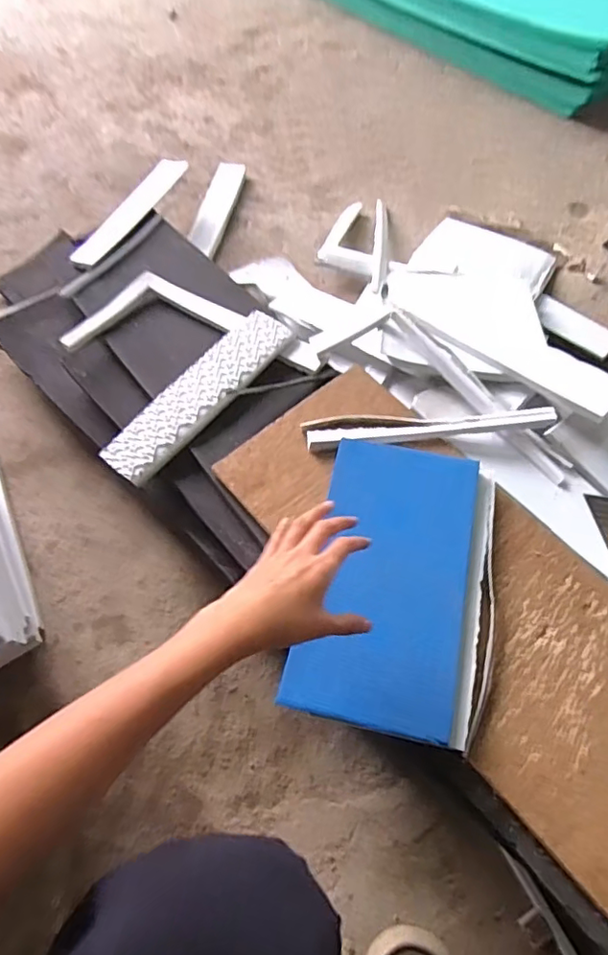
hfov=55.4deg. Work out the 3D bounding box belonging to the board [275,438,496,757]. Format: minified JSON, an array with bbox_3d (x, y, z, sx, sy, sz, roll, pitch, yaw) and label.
[{"bbox_3d":[0.097,0.096,0.565,0.175,0.018,0.283,11,62,9],"label":"board"}]

